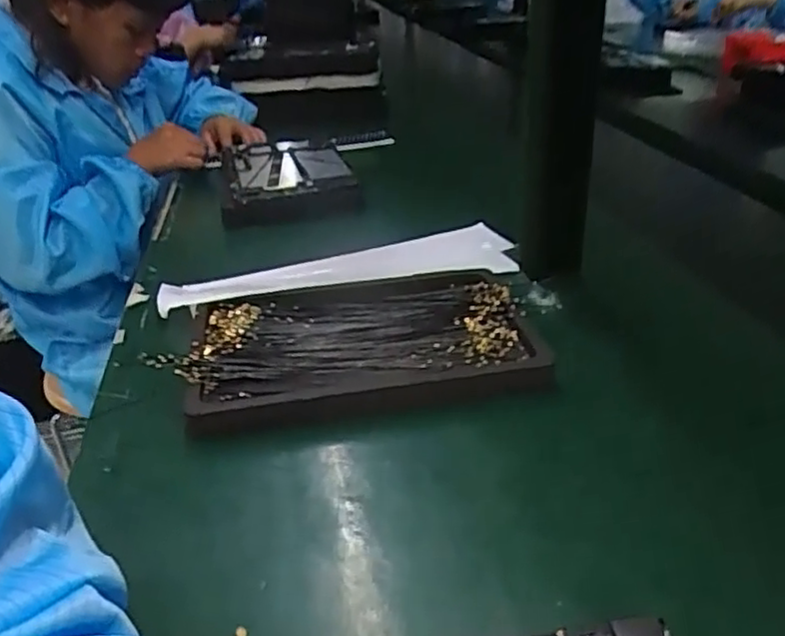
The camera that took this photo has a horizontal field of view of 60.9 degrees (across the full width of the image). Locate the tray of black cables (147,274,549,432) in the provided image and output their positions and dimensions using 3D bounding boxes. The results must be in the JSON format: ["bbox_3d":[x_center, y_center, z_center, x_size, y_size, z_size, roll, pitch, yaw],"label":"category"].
[{"bbox_3d":[-0.028,0.020,0.492,0.250,0.029,0.148,-7,30,-5],"label":"tray of black cables"}]

